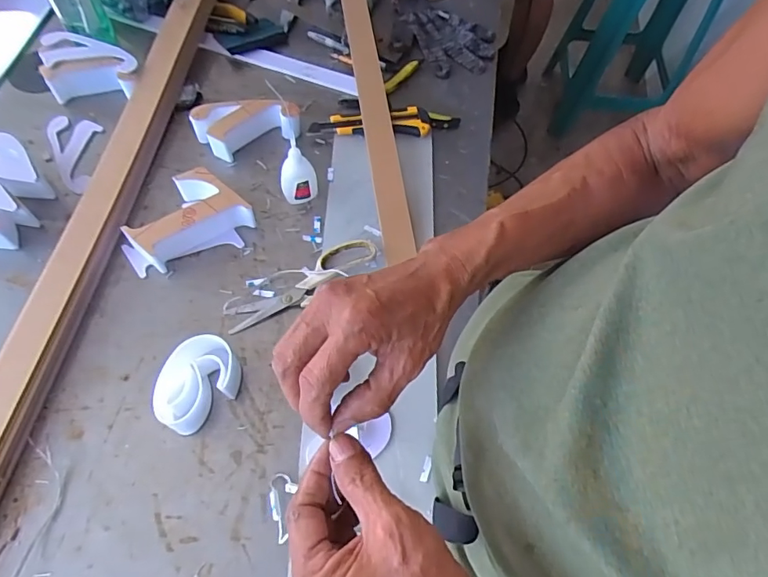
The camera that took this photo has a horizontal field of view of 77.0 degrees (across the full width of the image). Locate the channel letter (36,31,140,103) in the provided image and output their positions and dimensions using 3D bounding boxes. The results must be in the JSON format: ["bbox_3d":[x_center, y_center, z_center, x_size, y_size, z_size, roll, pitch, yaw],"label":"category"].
[{"bbox_3d":[-0.406,-0.303,0.673,0.132,0.049,0.080,1,63,-3],"label":"channel letter"}]

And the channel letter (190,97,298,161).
[{"bbox_3d":[-0.184,-0.218,0.655,0.137,0.046,0.061,-18,66,-12],"label":"channel letter"}]

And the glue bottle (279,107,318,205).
[{"bbox_3d":[-0.105,-0.151,0.583,0.043,0.119,0.035,-6,64,-7],"label":"glue bottle"}]

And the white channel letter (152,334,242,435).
[{"bbox_3d":[-0.190,0.095,0.491,0.086,0.046,0.068,-36,71,-19],"label":"white channel letter"}]

